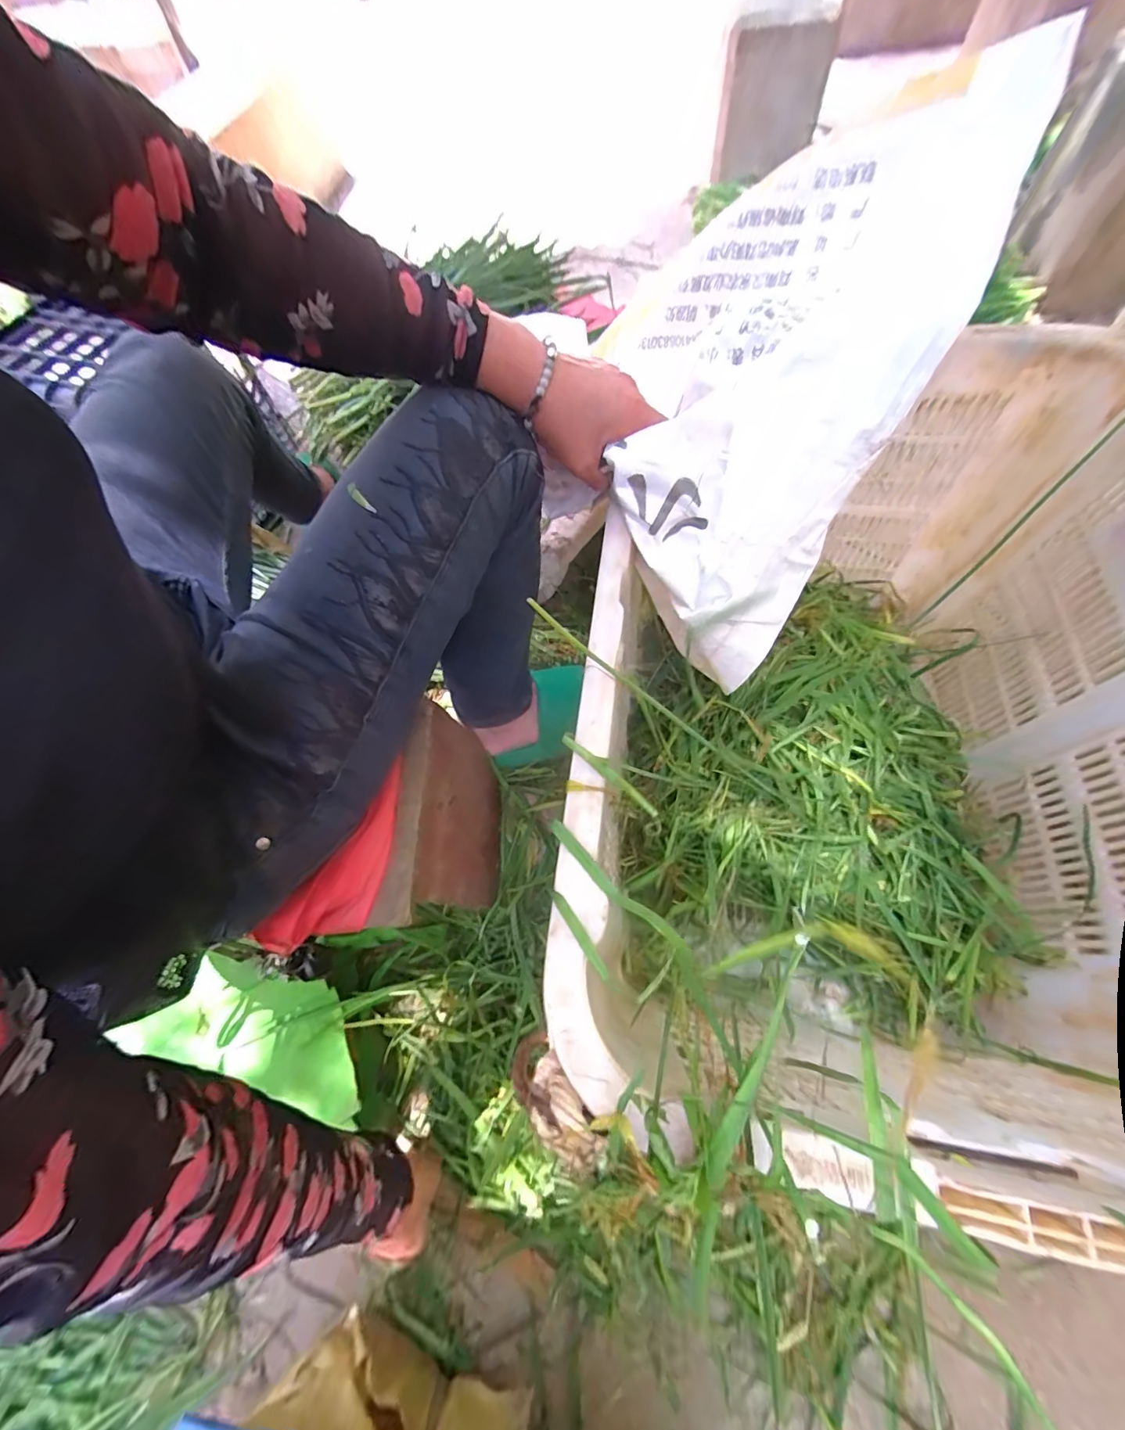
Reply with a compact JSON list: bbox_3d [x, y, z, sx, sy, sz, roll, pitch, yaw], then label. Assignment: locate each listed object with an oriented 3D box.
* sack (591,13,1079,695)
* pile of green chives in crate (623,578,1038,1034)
[{"bbox_3d":[0.140,-0.240,0.364,0.222,0.104,0.398,20,90,13],"label":"sack"},{"bbox_3d":[0.290,0.091,0.548,0.381,0.157,0.410,4,65,6],"label":"pile of green chives in crate"}]

